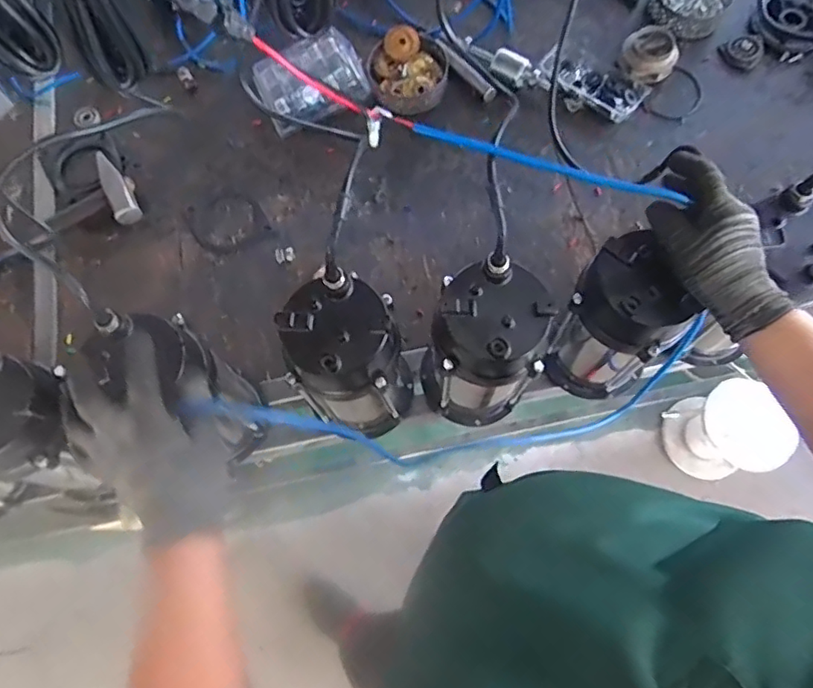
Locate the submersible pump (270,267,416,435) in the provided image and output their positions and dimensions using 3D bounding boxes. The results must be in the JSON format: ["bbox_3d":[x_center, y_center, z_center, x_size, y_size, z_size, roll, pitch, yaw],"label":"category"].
[{"bbox_3d":[-0.060,0.026,0.682,0.122,0.257,0.119,-12,72,-2],"label":"submersible pump"}]

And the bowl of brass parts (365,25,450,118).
[{"bbox_3d":[0.005,-0.460,0.960,0.138,0.048,0.139,-1,72,2],"label":"bowl of brass parts"}]

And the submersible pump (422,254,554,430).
[{"bbox_3d":[0.086,0.010,0.679,0.126,0.257,0.121,-5,71,0],"label":"submersible pump"}]

